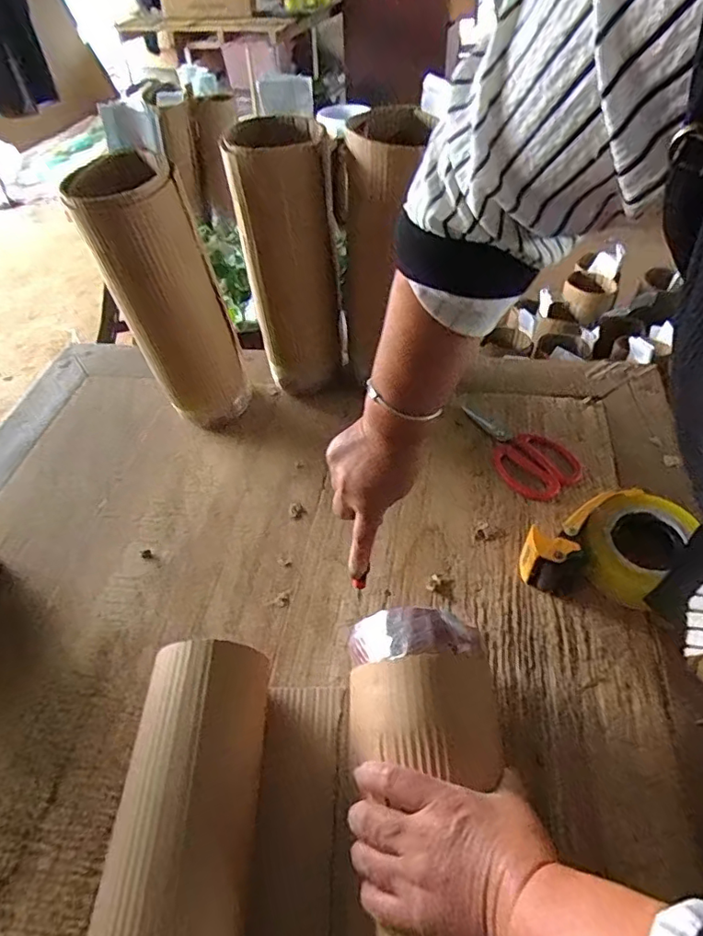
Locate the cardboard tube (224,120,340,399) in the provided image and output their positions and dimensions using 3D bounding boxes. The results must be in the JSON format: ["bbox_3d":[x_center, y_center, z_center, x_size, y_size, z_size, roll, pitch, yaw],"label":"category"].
[{"bbox_3d":[-0.077,-0.248,0.718,0.112,0.355,0.102,-9,46,-6],"label":"cardboard tube"}]

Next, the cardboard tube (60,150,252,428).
[{"bbox_3d":[-0.220,-0.188,0.683,0.123,0.347,0.116,-17,47,-13],"label":"cardboard tube"}]

